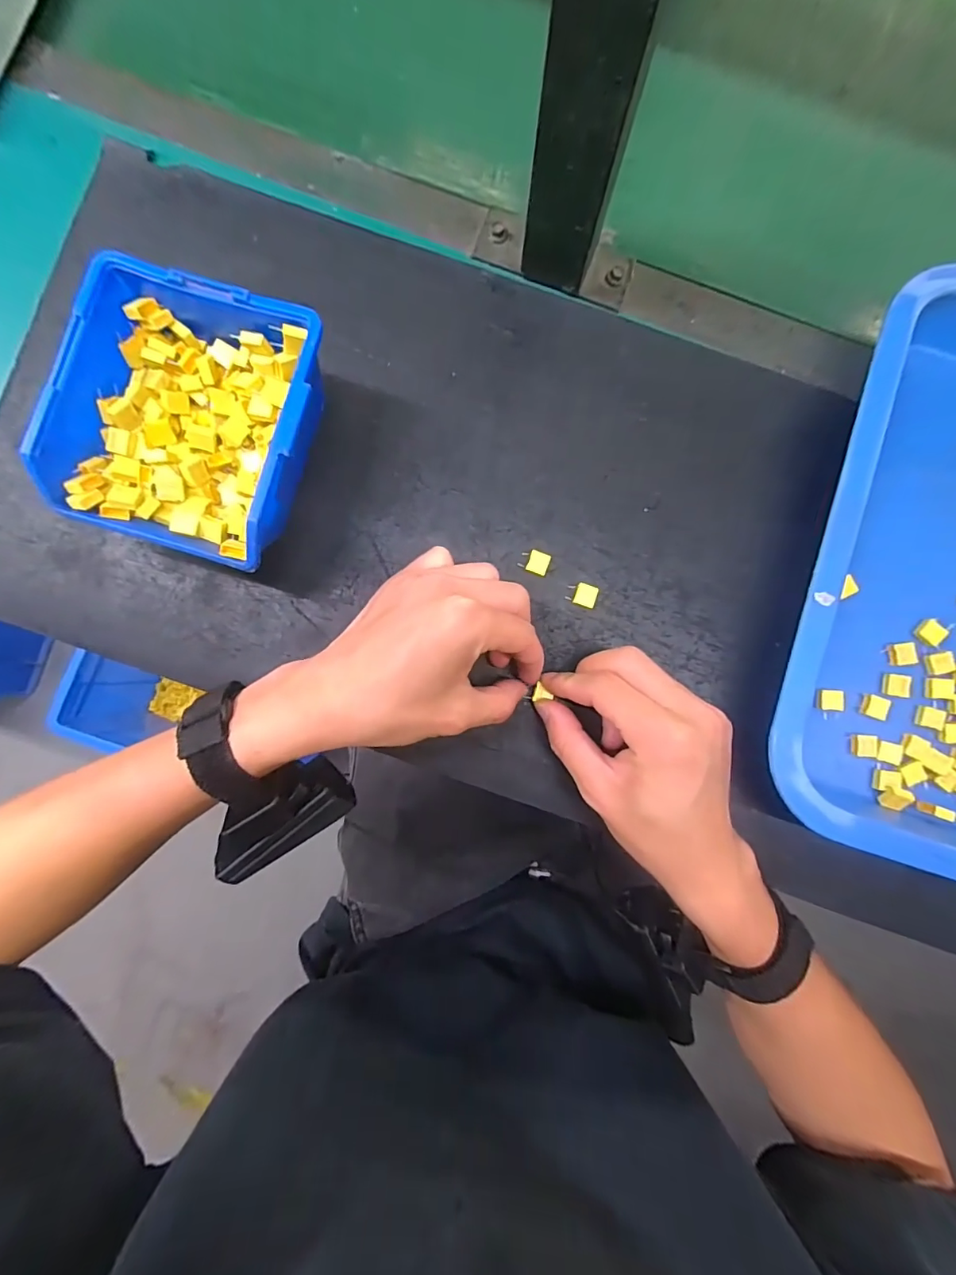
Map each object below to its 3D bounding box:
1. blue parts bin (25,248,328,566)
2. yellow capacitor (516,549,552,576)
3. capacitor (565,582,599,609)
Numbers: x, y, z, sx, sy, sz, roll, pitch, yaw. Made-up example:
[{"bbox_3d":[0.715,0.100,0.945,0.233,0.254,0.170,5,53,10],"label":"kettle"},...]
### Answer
[{"bbox_3d":[-0.152,-0.114,0.269,0.124,0.065,0.135,17,87,0],"label":"blue parts bin"},{"bbox_3d":[0.036,-0.047,0.301,0.018,0.005,0.014,20,87,0],"label":"yellow capacitor"},{"bbox_3d":[0.065,-0.027,0.300,0.018,0.004,0.014,20,87,0],"label":"capacitor"}]

